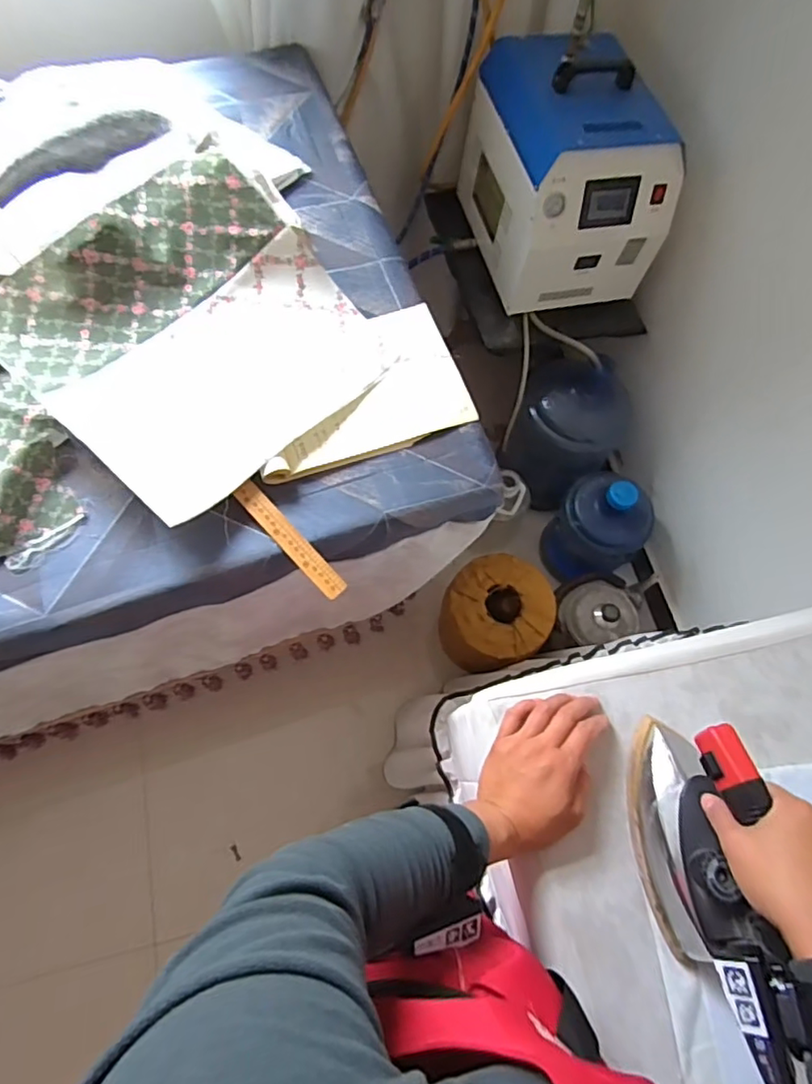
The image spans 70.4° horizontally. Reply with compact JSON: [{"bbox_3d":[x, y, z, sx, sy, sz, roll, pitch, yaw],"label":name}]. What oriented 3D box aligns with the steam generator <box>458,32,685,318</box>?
[{"bbox_3d":[0.295,-0.706,1.088,0.278,0.285,0.394,-12,70,-8],"label":"steam generator"}]

